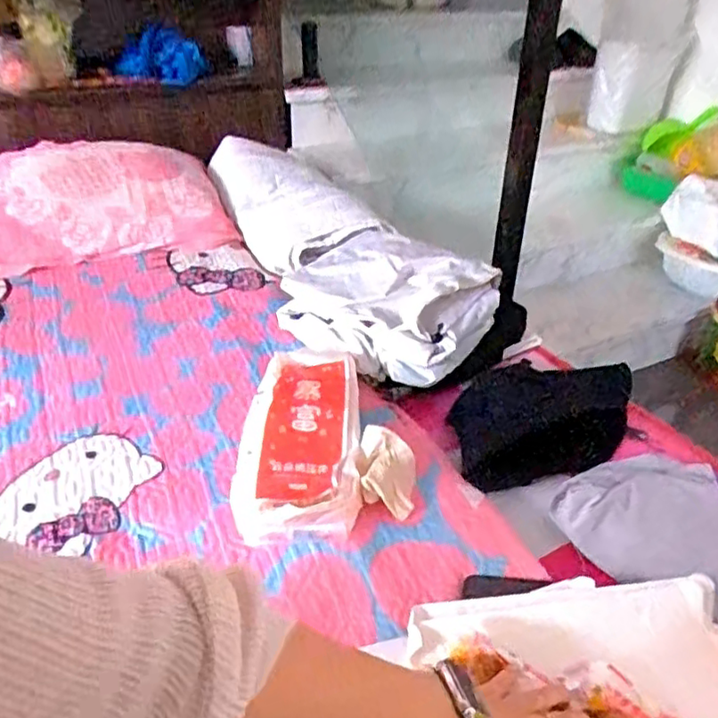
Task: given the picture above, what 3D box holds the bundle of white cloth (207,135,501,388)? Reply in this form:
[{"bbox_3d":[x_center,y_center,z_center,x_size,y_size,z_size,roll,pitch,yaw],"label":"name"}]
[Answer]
[{"bbox_3d":[-0.047,-0.230,1.209,0.312,0.180,0.780,-15,37,-24],"label":"bundle of white cloth"}]

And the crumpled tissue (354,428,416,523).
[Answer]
[{"bbox_3d":[0.033,0.133,0.766,0.071,0.067,0.079,6,33,7],"label":"crumpled tissue"}]

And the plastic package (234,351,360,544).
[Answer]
[{"bbox_3d":[-0.075,0.088,0.817,0.147,0.063,0.303,0,33,-2],"label":"plastic package"}]

